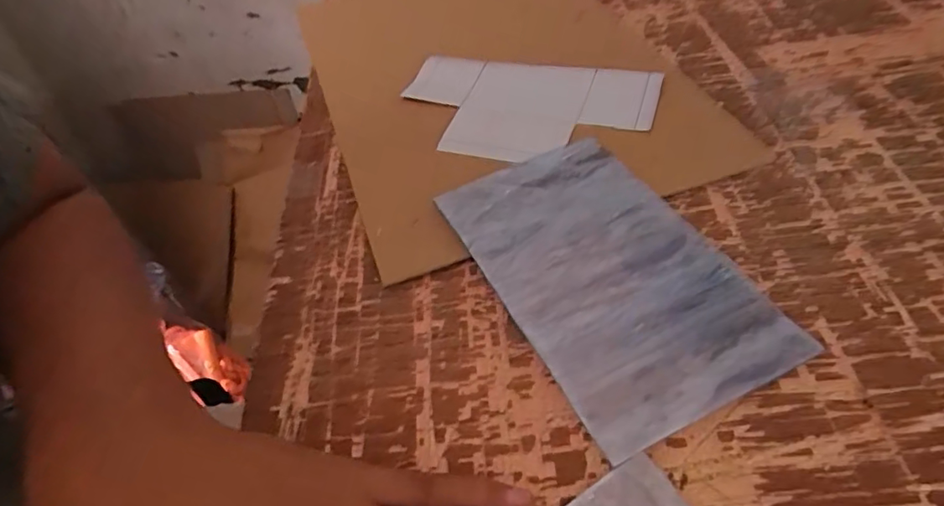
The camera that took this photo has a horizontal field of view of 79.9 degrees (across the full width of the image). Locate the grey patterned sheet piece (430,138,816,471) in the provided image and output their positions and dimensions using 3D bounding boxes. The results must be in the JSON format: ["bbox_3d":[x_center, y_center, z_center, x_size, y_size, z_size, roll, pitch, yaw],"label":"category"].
[{"bbox_3d":[0.066,0.006,0.282,0.109,0.010,0.168,-23,50,-13],"label":"grey patterned sheet piece"}]

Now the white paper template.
[{"bbox_3d":[0.032,-0.096,0.378,0.165,0.009,0.103,13,55,19],"label":"white paper template"}]

